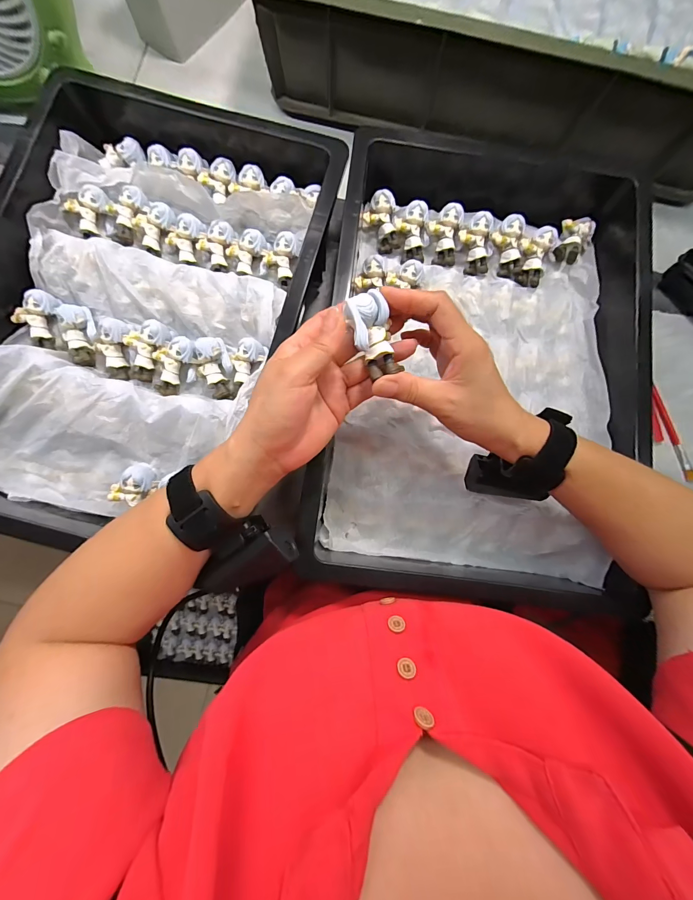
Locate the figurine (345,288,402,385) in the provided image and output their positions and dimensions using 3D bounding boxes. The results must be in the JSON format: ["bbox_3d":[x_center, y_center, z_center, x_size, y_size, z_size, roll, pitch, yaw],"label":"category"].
[{"bbox_3d":[0.021,-0.081,0.242,0.032,0.023,0.057,-20,86,-6],"label":"figurine"}]

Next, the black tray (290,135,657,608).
[{"bbox_3d":[0.138,-0.097,0.358,0.325,0.073,0.489,7,84,-3],"label":"black tray"}]

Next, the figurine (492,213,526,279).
[{"bbox_3d":[0.184,-0.230,0.389,0.036,0.021,0.062,-10,110,-5],"label":"figurine"}]

